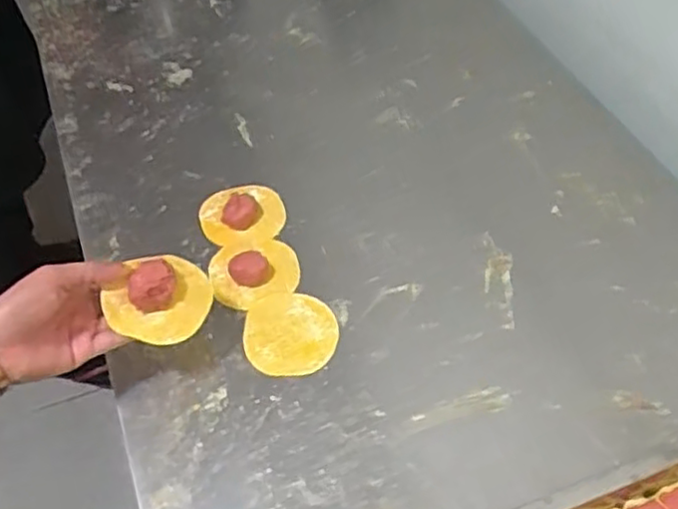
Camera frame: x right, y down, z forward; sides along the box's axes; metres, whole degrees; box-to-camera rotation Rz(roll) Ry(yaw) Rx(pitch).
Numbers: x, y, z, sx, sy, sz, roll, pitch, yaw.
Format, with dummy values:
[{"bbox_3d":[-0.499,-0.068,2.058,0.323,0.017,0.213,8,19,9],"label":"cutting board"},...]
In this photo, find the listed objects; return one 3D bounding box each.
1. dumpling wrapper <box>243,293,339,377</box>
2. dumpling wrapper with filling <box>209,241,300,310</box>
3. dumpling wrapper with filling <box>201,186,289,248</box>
[{"bbox_3d":[-0.042,0.068,0.600,0.079,0.004,0.079,-1,53,-2],"label":"dumpling wrapper"},{"bbox_3d":[-0.077,0.012,0.630,0.081,0.021,0.065,-18,55,-15],"label":"dumpling wrapper with filling"},{"bbox_3d":[-0.096,-0.039,0.685,0.081,0.013,0.071,-17,55,-14],"label":"dumpling wrapper with filling"}]

